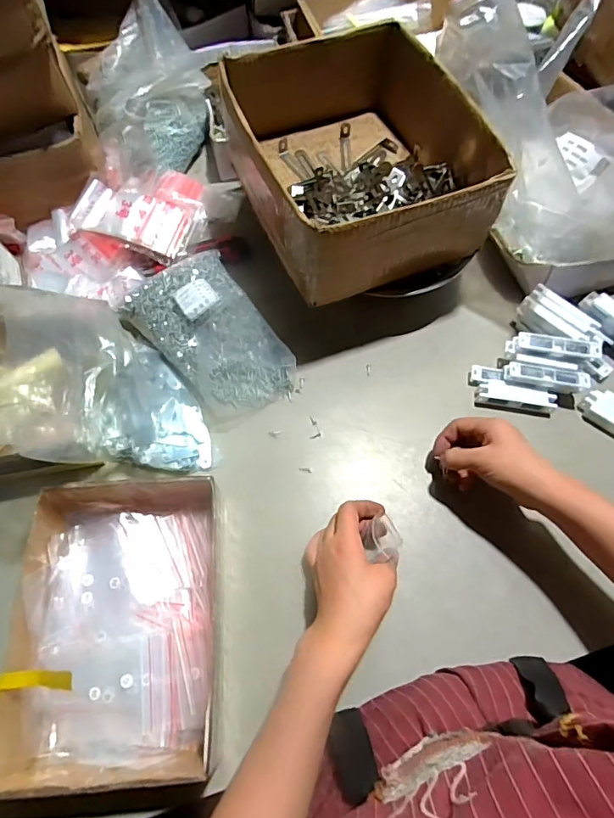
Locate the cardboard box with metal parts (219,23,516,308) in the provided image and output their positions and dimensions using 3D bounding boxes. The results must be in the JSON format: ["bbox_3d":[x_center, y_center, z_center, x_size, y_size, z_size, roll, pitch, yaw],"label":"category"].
[{"bbox_3d":[0.061,-0.302,0.580,0.260,0.116,0.295,-22,67,-10],"label":"cardboard box with metal parts"}]

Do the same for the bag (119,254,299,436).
[{"bbox_3d":[-0.118,-0.101,0.593,0.140,0.082,0.223,-34,69,-15],"label":"bag"}]

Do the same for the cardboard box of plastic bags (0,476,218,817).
[{"bbox_3d":[-0.173,0.207,0.447,0.185,0.069,0.265,-3,65,-2],"label":"cardboard box of plastic bags"}]

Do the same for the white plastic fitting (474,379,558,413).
[{"bbox_3d":[0.259,-0.015,0.585,0.093,0.024,0.025,8,65,3],"label":"white plastic fitting"}]

